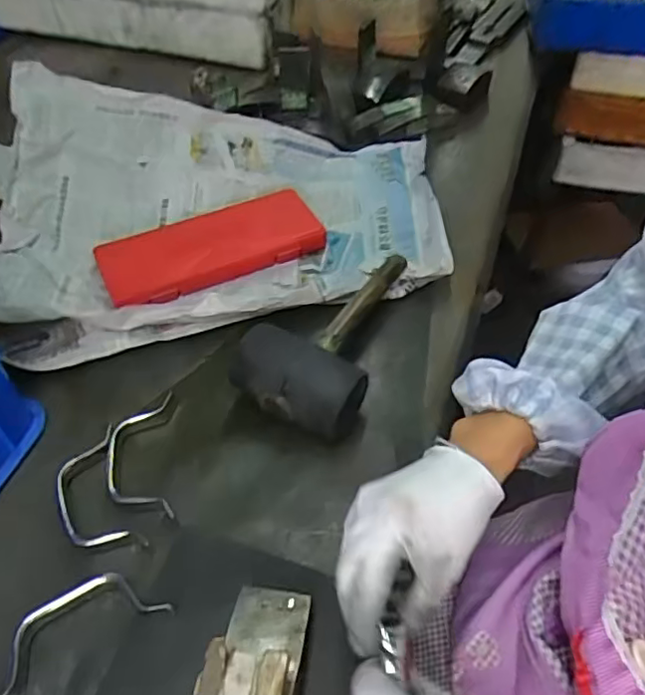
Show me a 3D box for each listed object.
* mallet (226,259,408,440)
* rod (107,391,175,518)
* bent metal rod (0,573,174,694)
[{"bbox_3d":[0.011,-0.023,0.594,0.121,0.066,0.232,18,52,15],"label":"mallet"},{"bbox_3d":[-0.161,0.093,0.528,0.055,0.022,0.127,-7,50,-6],"label":"rod"},{"bbox_3d":[-0.178,0.203,0.435,0.128,0.026,0.055,-25,54,-20],"label":"bent metal rod"}]

